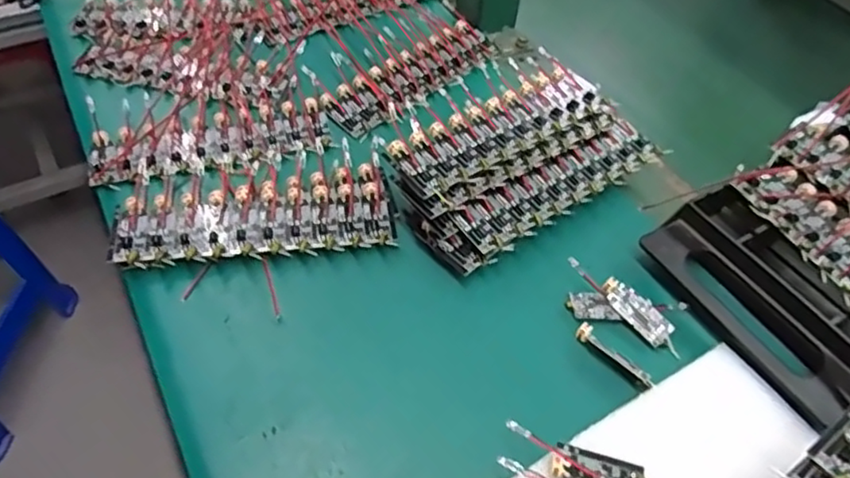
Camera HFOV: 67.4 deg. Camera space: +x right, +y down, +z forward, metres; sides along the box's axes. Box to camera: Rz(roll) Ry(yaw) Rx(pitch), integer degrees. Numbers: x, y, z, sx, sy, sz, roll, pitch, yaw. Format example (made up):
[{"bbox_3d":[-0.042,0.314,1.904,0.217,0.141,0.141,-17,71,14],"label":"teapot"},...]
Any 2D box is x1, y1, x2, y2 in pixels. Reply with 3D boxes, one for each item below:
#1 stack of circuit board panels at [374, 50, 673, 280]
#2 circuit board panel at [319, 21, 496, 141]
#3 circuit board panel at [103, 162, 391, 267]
[{"bbox_3d":[0.064,-0.053,0.409,0.169,0.034,0.092,-30,58,-25],"label":"stack of circuit board panels"},{"bbox_3d":[-0.009,-0.126,0.489,0.047,0.010,0.156,39,58,25],"label":"circuit board panel"},{"bbox_3d":[-0.101,-0.013,0.388,0.160,0.011,0.061,-7,51,-9],"label":"circuit board panel"}]

